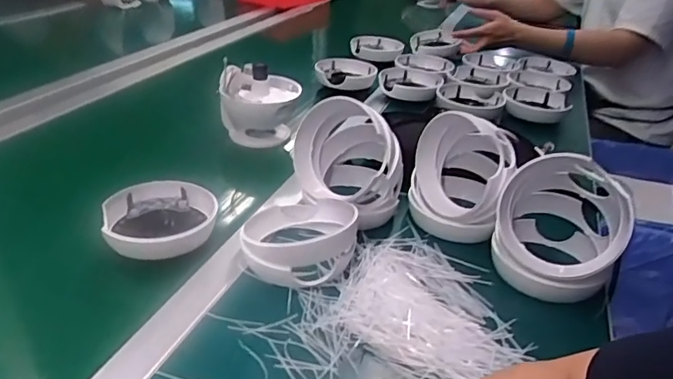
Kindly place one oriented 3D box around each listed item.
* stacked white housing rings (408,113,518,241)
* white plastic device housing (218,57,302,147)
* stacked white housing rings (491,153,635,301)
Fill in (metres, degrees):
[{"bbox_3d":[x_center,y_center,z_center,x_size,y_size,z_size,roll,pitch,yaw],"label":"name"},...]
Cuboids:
[{"bbox_3d":[0.142,-0.022,0.620,0.101,0.124,0.116,10,30,9],"label":"stacked white housing rings"},{"bbox_3d":[-0.115,-0.127,0.808,0.112,0.121,0.106,0,30,-8],"label":"white plastic device housing"},{"bbox_3d":[0.227,0.030,0.538,0.112,0.129,0.111,18,32,22],"label":"stacked white housing rings"}]

